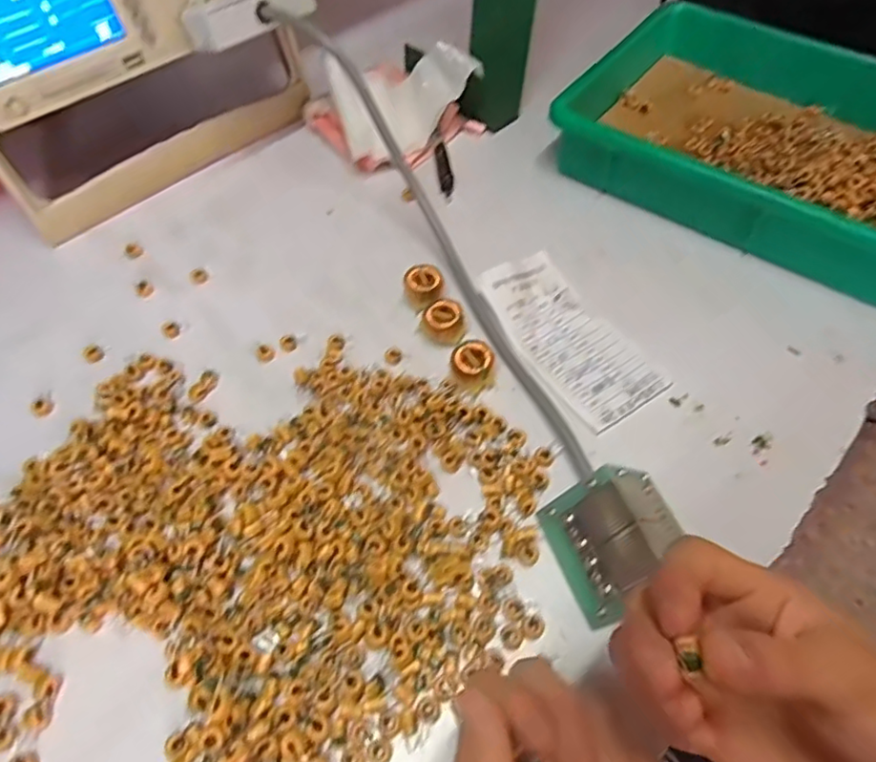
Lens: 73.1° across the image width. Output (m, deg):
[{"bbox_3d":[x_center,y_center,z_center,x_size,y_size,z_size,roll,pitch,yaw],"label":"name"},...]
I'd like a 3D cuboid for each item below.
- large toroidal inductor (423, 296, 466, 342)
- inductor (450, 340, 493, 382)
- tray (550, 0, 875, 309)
[{"bbox_3d":[0.005,-0.038,0.405,0.028,0.026,0.026,0,57,0],"label":"large toroidal inductor"},{"bbox_3d":[0.021,-0.009,0.384,0.025,0.024,0.026,9,58,6],"label":"inductor"},{"bbox_3d":[0.305,-0.194,0.484,0.371,0.060,0.244,33,63,19],"label":"tray"}]

